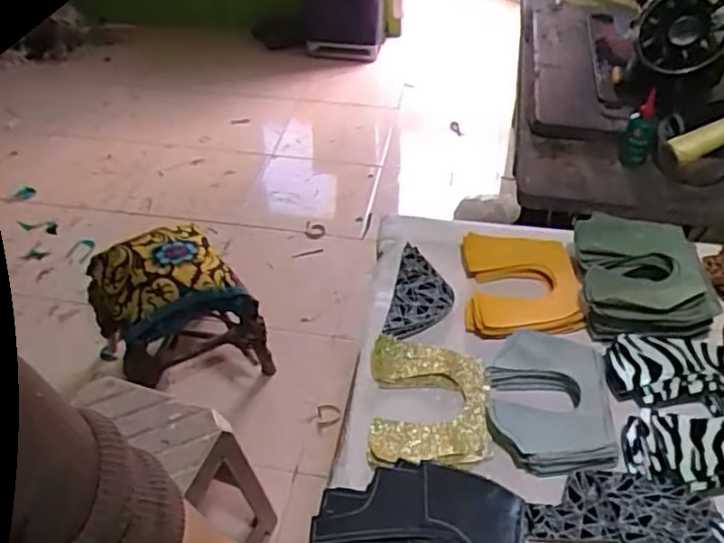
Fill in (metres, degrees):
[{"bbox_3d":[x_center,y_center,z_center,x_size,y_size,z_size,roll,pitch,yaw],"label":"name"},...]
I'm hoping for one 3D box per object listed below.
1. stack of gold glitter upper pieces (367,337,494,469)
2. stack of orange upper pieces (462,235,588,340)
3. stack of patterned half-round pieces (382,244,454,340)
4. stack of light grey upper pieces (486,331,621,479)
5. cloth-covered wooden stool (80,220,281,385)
[{"bbox_3d":[0.072,0.138,0.712,0.123,0.010,0.159,1,44,2],"label":"stack of gold glitter upper pieces"},{"bbox_3d":[0.198,0.017,0.823,0.137,0.022,0.165,2,44,3],"label":"stack of orange upper pieces"},{"bbox_3d":[0.075,0.030,0.820,0.072,0.017,0.148,9,45,10],"label":"stack of patterned half-round pieces"},{"bbox_3d":[0.194,0.129,0.692,0.123,0.031,0.166,2,44,3],"label":"stack of light grey upper pieces"},{"bbox_3d":[-0.424,0.102,1.549,0.341,0.336,0.292,-19,47,-18],"label":"cloth-covered wooden stool"}]

